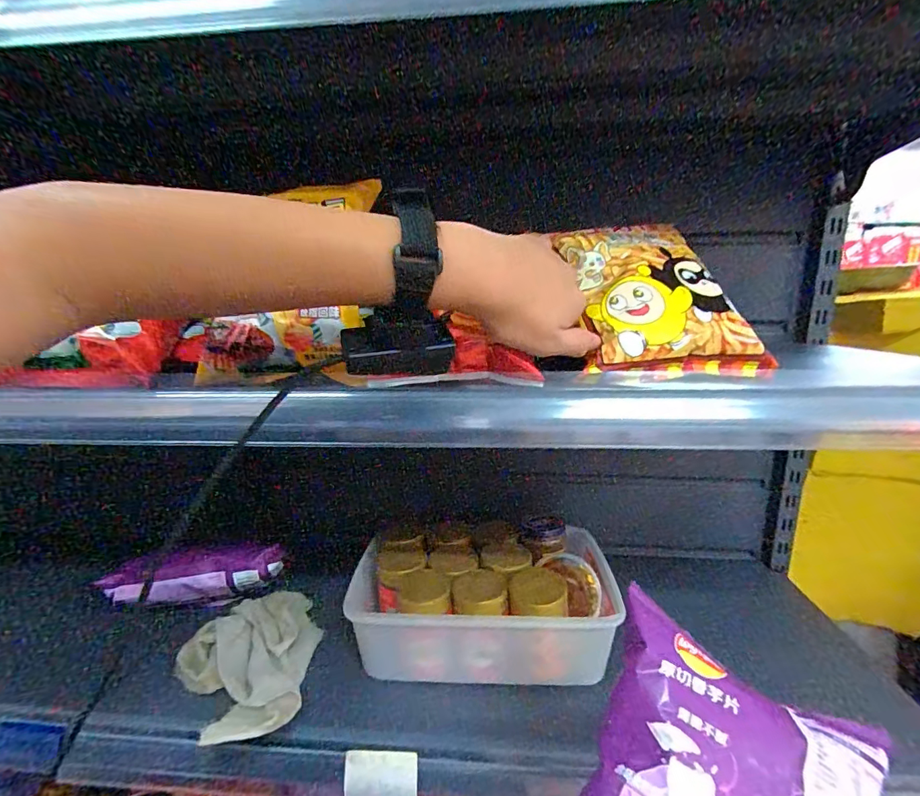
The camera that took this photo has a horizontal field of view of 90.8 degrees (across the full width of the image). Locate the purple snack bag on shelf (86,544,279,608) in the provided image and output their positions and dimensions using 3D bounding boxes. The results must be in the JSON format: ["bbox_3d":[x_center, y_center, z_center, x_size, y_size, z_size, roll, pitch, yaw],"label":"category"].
[{"bbox_3d":[-0.341,0.240,0.594,0.201,0.082,0.025,-4,15,-15],"label":"purple snack bag on shelf"}]

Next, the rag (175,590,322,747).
[{"bbox_3d":[-0.252,0.305,0.544,0.147,0.033,0.199,-1,14,-5],"label":"rag"}]

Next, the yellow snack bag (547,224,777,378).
[{"bbox_3d":[0.165,-0.092,0.384,0.140,0.161,0.023,-5,-28,-9],"label":"yellow snack bag"}]

